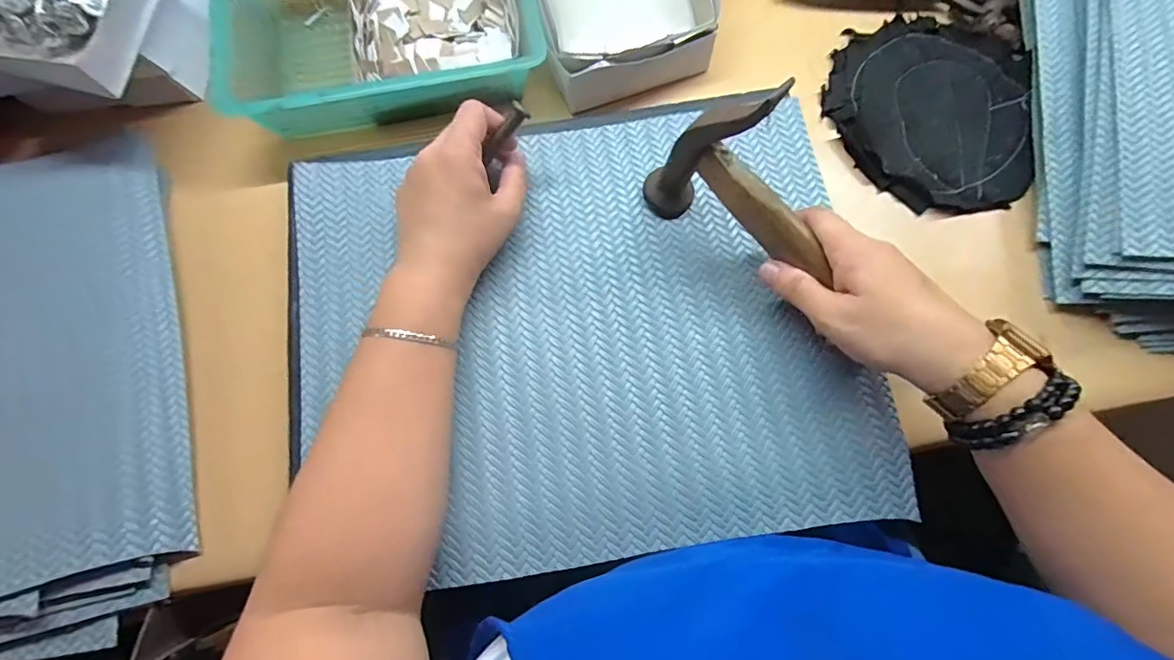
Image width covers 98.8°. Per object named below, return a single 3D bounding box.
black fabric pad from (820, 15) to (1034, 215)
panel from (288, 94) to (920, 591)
[{"bbox_3d":[0.286,-0.186,0.423,0.157,0.018,0.177,7,74,2],"label":"black fabric pad"},{"bbox_3d":[-0.006,-0.005,0.357,0.392,0.014,0.313,-8,74,-3],"label":"panel"}]

